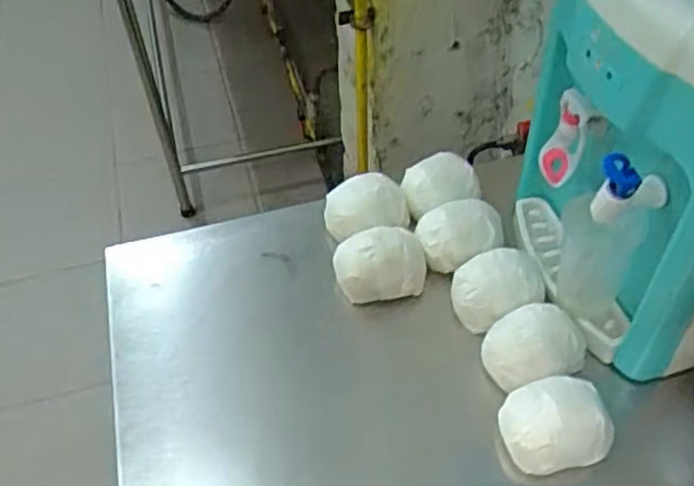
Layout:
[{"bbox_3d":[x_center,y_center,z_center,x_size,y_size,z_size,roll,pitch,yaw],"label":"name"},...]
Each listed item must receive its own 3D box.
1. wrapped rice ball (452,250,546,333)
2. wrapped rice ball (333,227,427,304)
[{"bbox_3d":[0.158,0.054,0.736,0.097,0.060,0.077,-17,50,-13],"label":"wrapped rice ball"},{"bbox_3d":[0.036,0.027,0.768,0.099,0.073,0.073,-5,48,-2],"label":"wrapped rice ball"}]

